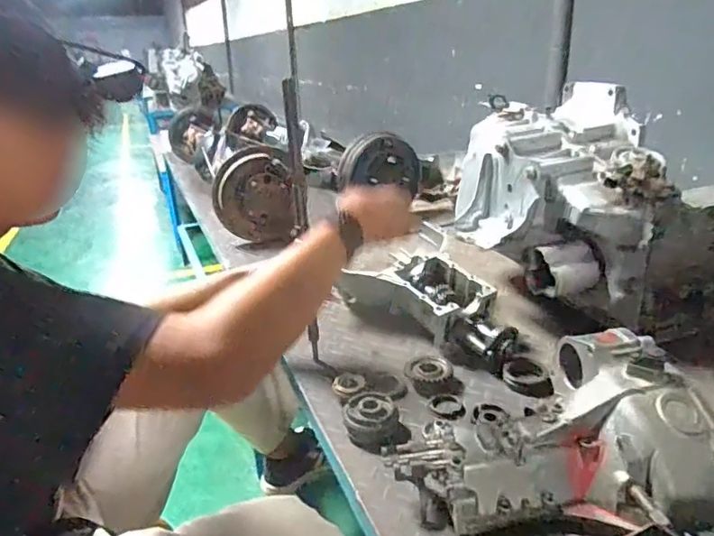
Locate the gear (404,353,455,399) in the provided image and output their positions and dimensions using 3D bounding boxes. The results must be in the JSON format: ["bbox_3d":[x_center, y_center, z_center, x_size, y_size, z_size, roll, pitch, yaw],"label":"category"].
[{"bbox_3d":[0.121,0.172,0.881,0.075,0.029,0.079,-12,23,-21],"label":"gear"}]

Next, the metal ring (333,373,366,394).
[{"bbox_3d":[-0.012,0.184,0.862,0.051,0.010,0.049,-3,22,1],"label":"metal ring"}]

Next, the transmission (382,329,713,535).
[{"bbox_3d":[0.246,0.187,0.677,0.361,0.143,0.247,3,22,15],"label":"transmission"}]

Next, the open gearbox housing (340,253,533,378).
[{"bbox_3d":[0.150,0.062,1.024,0.150,0.099,0.349,-20,27,-37],"label":"open gearbox housing"}]

